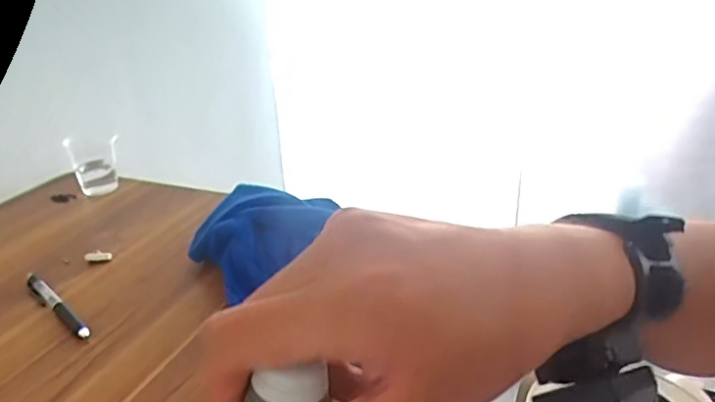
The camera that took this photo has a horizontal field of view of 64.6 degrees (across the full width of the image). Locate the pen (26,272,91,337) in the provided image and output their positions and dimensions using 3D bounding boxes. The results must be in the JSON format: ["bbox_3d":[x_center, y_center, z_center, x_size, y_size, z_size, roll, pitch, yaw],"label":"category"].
[{"bbox_3d":[-0.297,0.100,0.551,0.146,0.009,0.016,20,34,41],"label":"pen"}]

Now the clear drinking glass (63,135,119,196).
[{"bbox_3d":[-0.383,-0.055,0.825,0.066,0.072,0.057,-14,27,-22],"label":"clear drinking glass"}]

